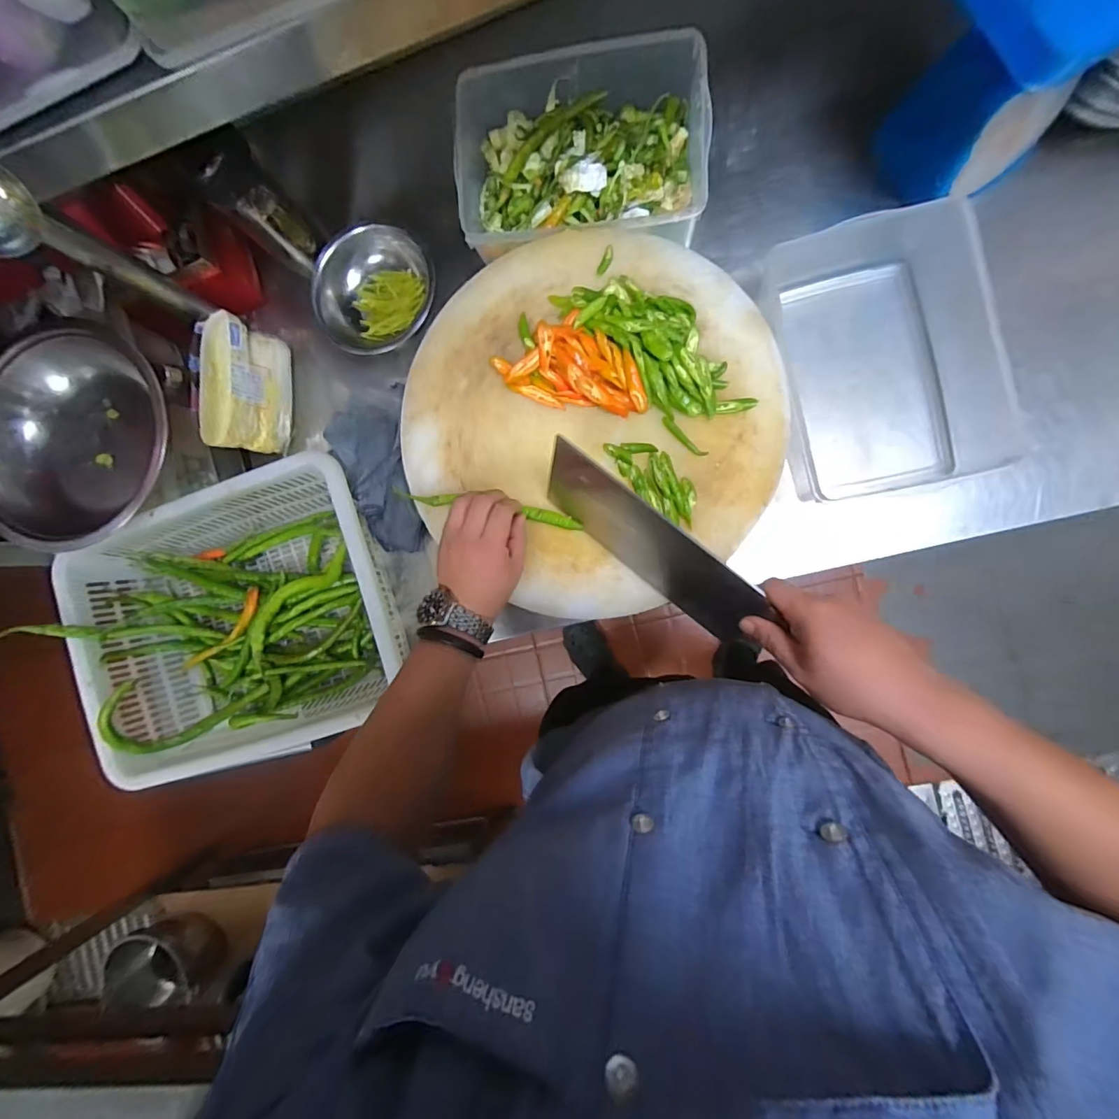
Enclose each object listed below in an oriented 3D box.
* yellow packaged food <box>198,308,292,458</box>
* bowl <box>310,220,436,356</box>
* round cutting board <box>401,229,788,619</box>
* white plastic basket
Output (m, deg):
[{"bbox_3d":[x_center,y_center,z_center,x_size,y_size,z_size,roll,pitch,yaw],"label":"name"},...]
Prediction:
[{"bbox_3d":[-0.400,-0.219,0.609,0.064,0.073,0.158,6,90,9],"label":"yellow packaged food"},{"bbox_3d":[-0.244,-0.348,0.607,0.134,0.068,0.159,42,95,8],"label":"bowl"},{"bbox_3d":[0.026,-0.142,0.500,0.387,0.034,0.391,0,89,9],"label":"round cutting board"},{"bbox_3d":[-0.385,0.076,0.594,0.378,0.129,0.313,-19,86,8],"label":"white plastic basket"}]

